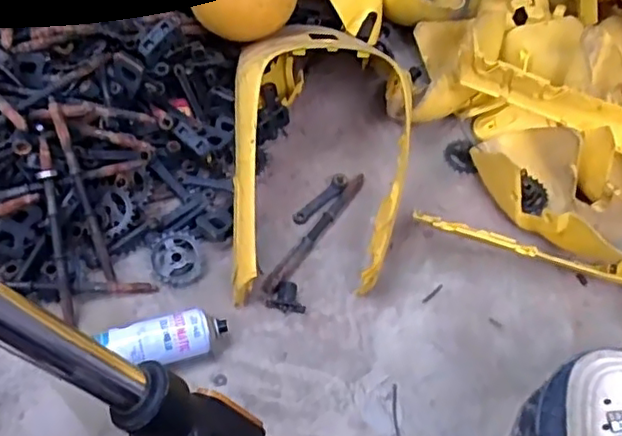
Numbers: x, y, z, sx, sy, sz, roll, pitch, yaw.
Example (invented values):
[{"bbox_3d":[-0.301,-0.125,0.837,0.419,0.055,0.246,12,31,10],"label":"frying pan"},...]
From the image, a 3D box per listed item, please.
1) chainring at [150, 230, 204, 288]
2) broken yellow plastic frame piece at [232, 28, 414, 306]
[{"bbox_3d":[-0.214,0.065,0.997,0.078,0.011,0.095,-12,69,-15],"label":"chainring"},{"bbox_3d":[0.020,-0.140,1.069,0.305,0.213,0.539,0,54,-6],"label":"broken yellow plastic frame piece"}]

